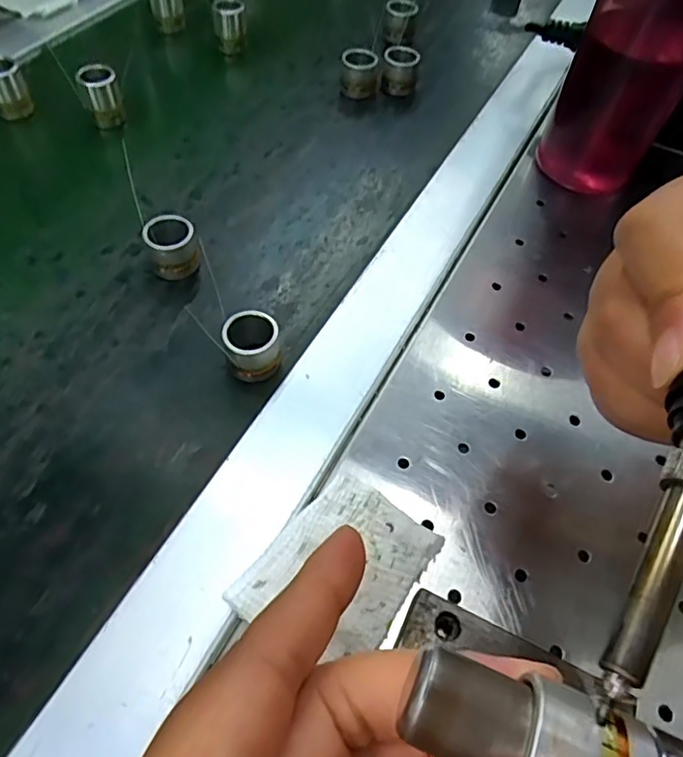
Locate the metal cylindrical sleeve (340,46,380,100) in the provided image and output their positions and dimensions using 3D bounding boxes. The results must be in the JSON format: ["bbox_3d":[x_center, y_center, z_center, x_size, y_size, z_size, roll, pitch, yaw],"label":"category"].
[{"bbox_3d":[0.012,-0.215,0.401,0.025,0.025,0.022,6,55,2],"label":"metal cylindrical sleeve"}]

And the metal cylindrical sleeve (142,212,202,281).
[{"bbox_3d":[-0.085,-0.065,0.289,0.024,0.026,0.022,1,55,-2],"label":"metal cylindrical sleeve"}]

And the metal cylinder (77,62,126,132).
[{"bbox_3d":[-0.151,-0.177,0.362,0.021,0.038,0.021,-20,59,-16],"label":"metal cylinder"}]

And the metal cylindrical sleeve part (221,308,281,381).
[{"bbox_3d":[-0.040,-0.014,0.257,0.023,0.024,0.022,1,55,-2],"label":"metal cylindrical sleeve part"}]

